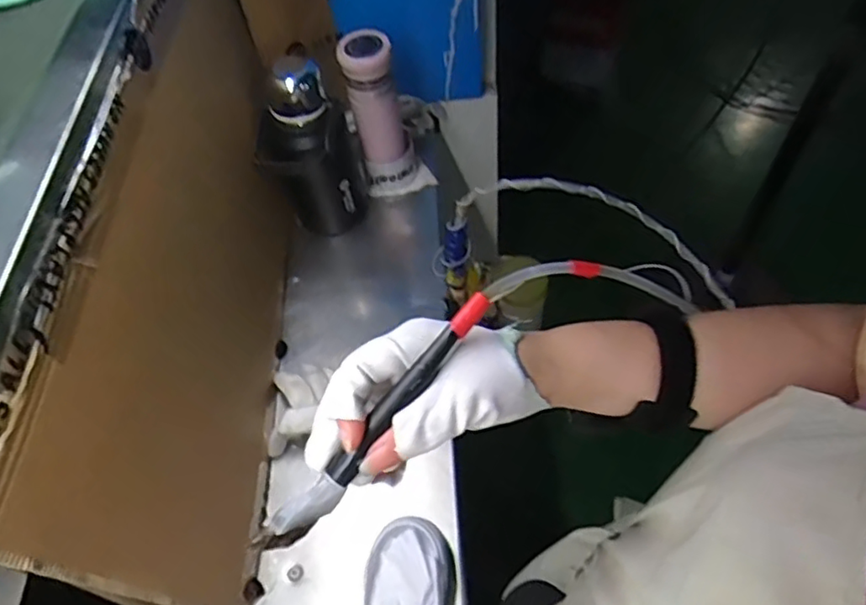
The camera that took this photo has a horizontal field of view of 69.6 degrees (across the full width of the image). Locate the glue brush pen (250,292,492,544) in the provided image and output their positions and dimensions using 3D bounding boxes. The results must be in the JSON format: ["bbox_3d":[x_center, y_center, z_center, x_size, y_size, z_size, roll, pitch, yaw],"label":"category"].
[{"bbox_3d":[-0.026,0.060,0.322,0.012,0.019,0.163,38,84,29],"label":"glue brush pen"}]

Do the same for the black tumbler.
[{"bbox_3d":[-0.152,-0.187,0.804,0.098,0.246,0.112,2,53,7],"label":"black tumbler"}]

